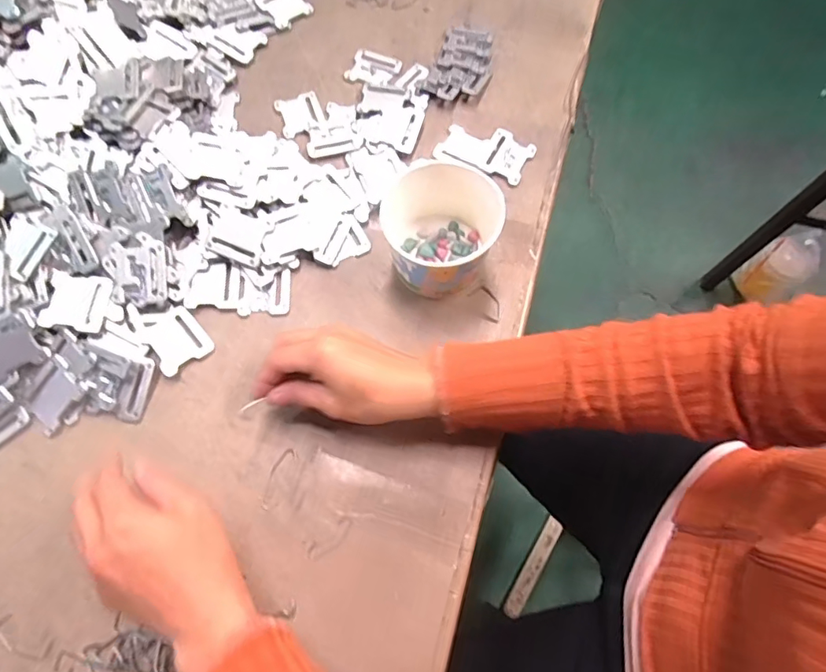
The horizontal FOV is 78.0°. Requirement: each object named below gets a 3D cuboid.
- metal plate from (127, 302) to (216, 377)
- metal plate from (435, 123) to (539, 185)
[{"bbox_3d":[-0.203,-0.004,0.428,0.042,0.007,0.070,-36,73,-12],"label":"metal plate"},{"bbox_3d":[0.070,-0.182,0.496,0.086,0.007,0.049,23,71,9],"label":"metal plate"}]

